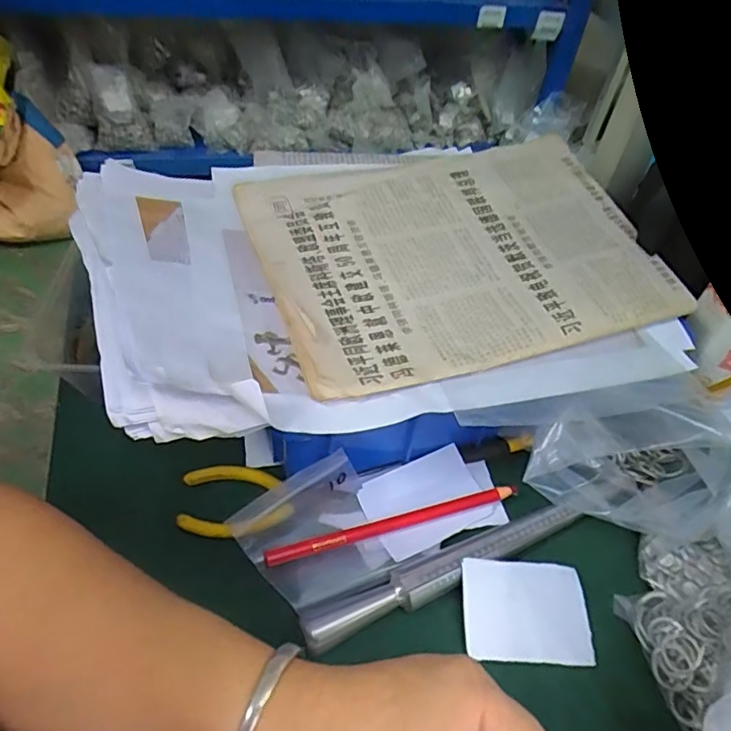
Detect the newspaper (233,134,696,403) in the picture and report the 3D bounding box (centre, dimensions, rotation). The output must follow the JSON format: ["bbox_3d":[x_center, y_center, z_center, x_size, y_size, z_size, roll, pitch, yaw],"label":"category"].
[{"bbox_3d":[0.063,-0.082,0.381,0.258,0.012,0.188,-13,60,-16],"label":"newspaper"}]

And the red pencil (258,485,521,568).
[{"bbox_3d":[0.020,0.098,0.349,0.163,0.004,0.010,-11,82,-16],"label":"red pencil"}]

